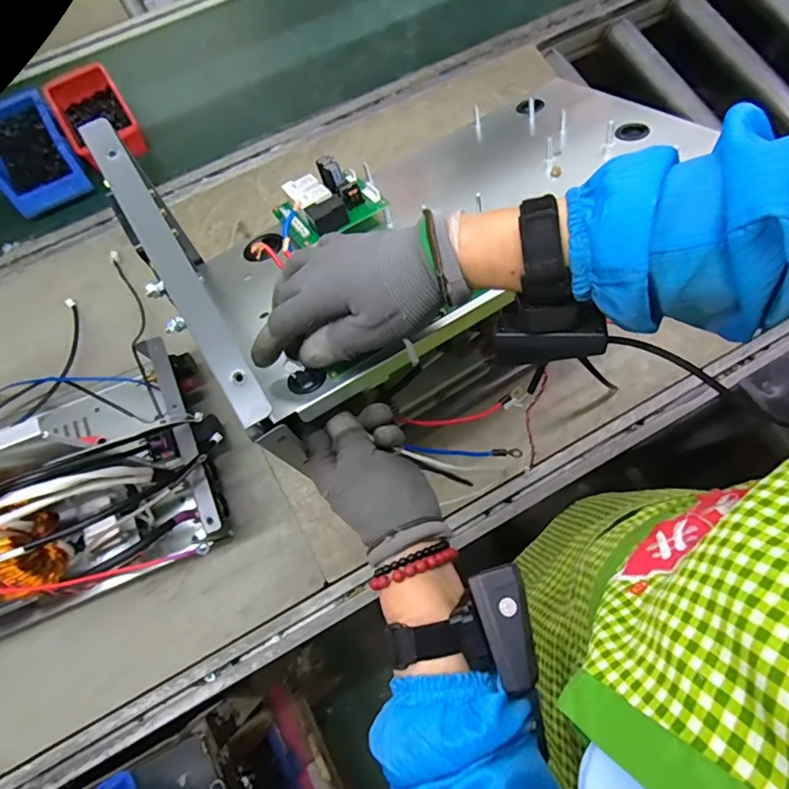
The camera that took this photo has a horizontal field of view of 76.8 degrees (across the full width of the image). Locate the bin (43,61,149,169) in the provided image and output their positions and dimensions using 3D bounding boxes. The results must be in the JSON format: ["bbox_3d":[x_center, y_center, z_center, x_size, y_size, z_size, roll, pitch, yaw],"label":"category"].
[{"bbox_3d":[-0.460,-0.427,0.777,0.100,0.059,0.161,-31,77,-8],"label":"bin"}]

